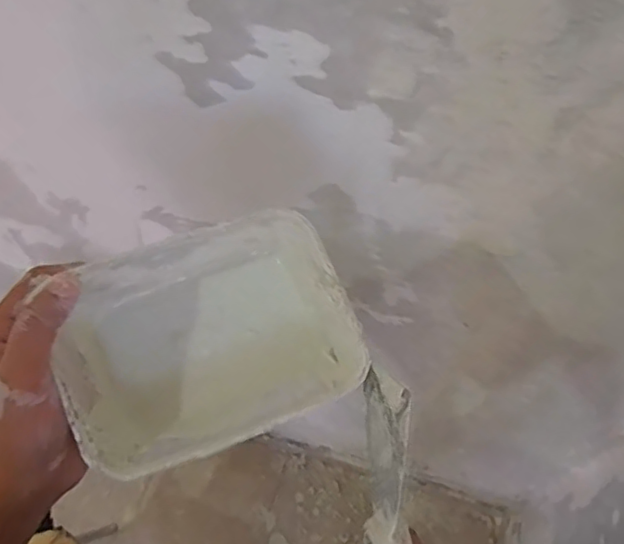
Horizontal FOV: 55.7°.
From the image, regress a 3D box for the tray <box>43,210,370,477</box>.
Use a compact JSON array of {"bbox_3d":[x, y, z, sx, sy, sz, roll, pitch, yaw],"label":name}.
[{"bbox_3d":[-0.063,0.040,0.368,0.169,0.085,0.126,-22,82,-11],"label":"tray"}]

